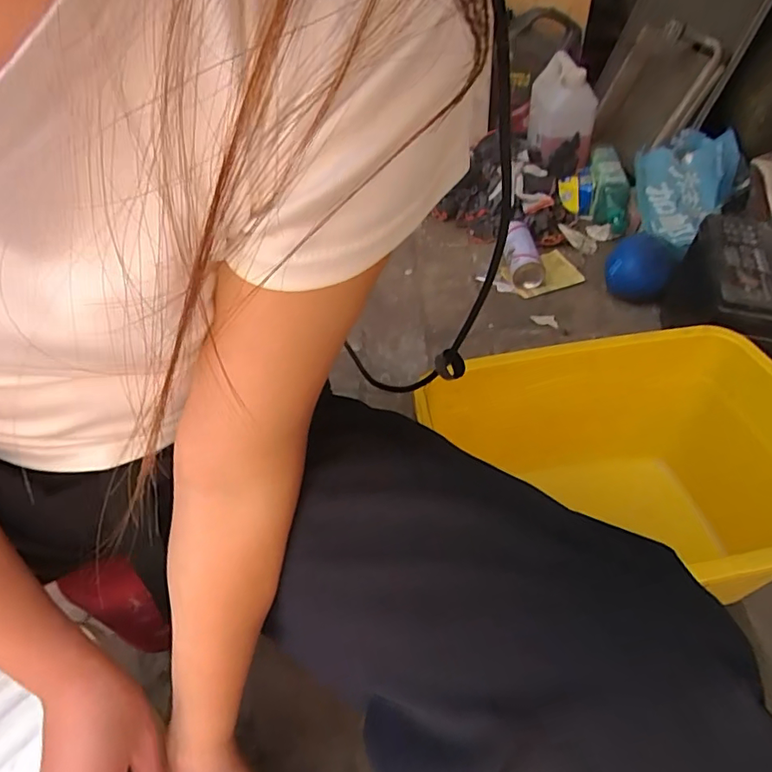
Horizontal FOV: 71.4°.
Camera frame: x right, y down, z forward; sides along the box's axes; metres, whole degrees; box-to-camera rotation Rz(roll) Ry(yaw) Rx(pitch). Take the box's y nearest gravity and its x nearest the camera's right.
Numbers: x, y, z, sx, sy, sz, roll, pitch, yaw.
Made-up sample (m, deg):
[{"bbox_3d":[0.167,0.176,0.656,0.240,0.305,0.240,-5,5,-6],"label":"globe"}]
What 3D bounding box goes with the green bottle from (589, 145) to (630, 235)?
[{"bbox_3d":[0.501,-0.453,1.210,0.070,0.062,0.250,-2,71,0],"label":"green bottle"}]

